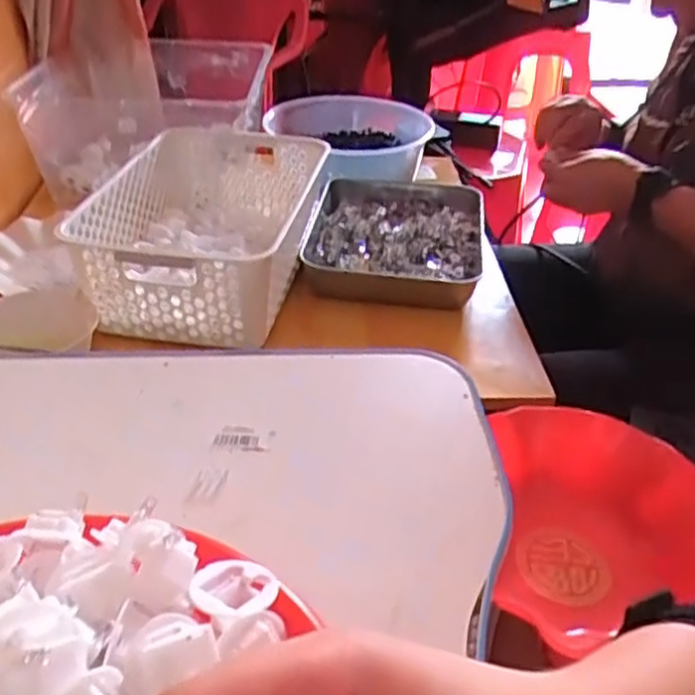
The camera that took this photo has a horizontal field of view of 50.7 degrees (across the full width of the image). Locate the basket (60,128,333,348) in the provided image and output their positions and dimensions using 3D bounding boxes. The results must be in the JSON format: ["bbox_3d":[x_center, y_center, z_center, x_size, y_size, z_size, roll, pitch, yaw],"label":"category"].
[{"bbox_3d":[-0.152,-0.135,0.809,0.206,0.098,0.335,8,35,6],"label":"basket"}]

